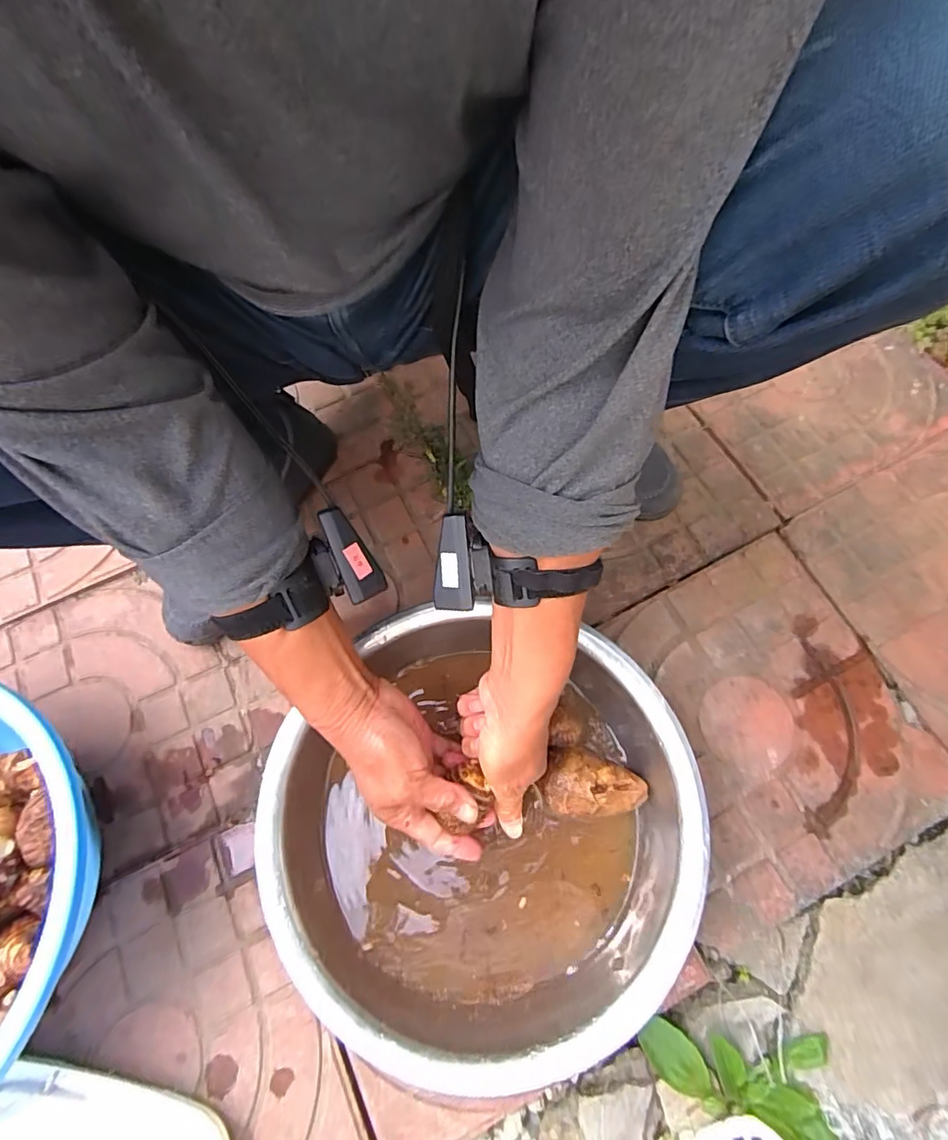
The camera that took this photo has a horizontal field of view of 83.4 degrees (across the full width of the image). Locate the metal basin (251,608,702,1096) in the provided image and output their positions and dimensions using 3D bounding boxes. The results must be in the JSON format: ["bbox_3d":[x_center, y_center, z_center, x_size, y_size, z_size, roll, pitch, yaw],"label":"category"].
[{"bbox_3d":[0.010,0.209,0.452,0.329,0.090,0.328,-1,70,2],"label":"metal basin"}]

